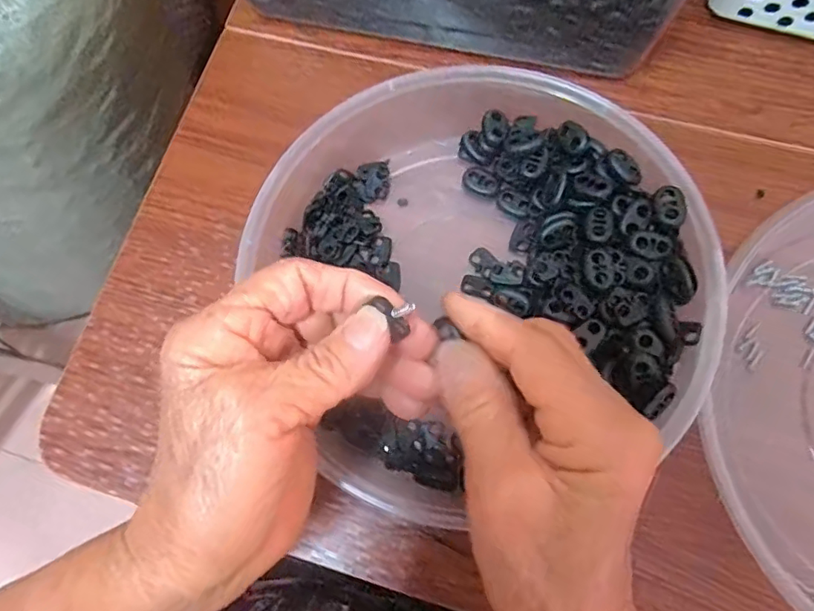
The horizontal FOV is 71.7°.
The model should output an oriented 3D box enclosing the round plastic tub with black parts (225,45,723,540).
[{"bbox_3d":[0.036,-0.015,0.286,0.221,0.050,0.232,-1,74,3],"label":"round plastic tub with black parts"}]

